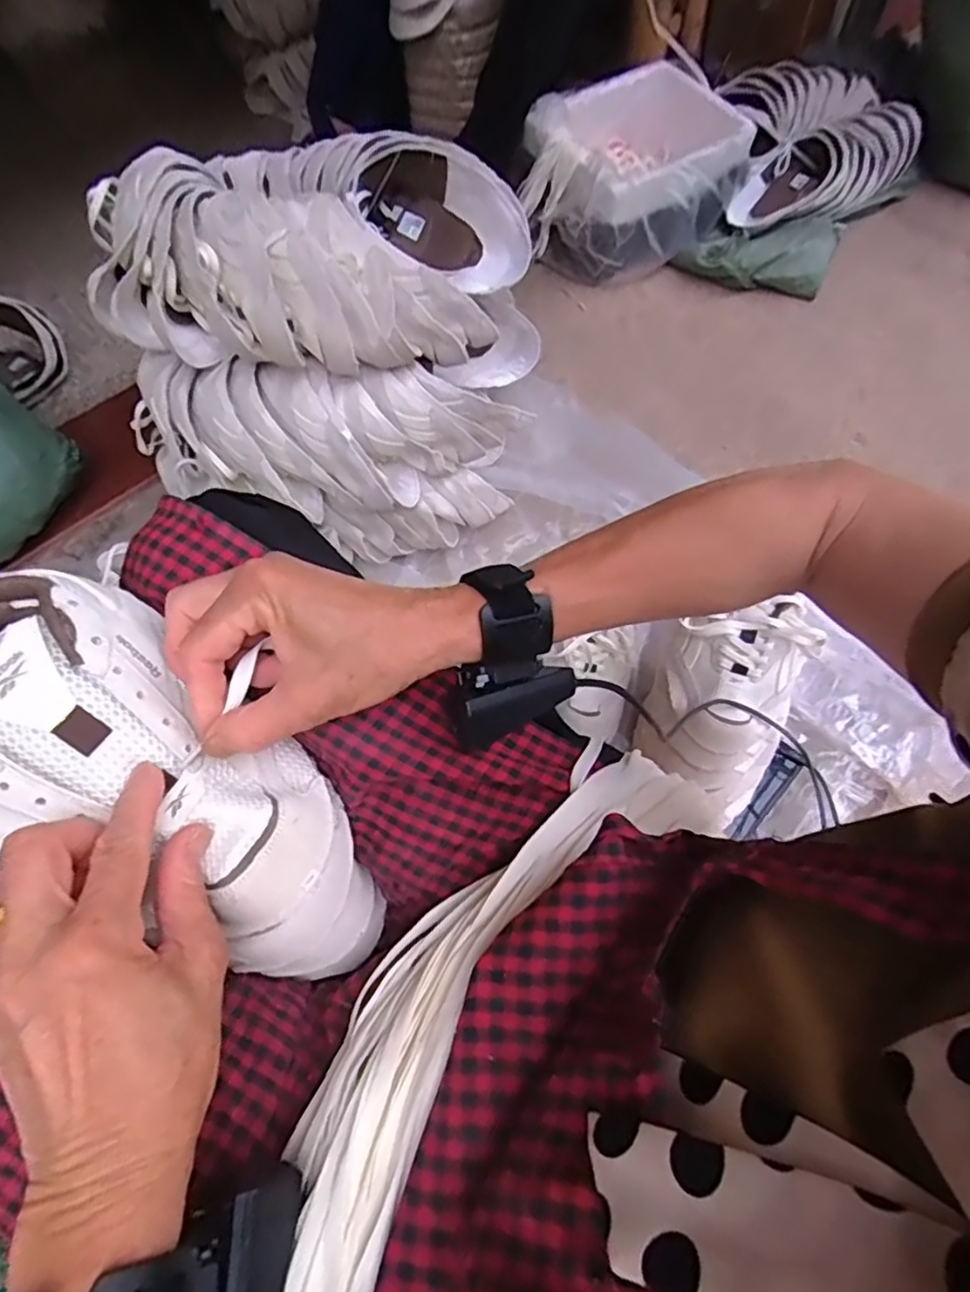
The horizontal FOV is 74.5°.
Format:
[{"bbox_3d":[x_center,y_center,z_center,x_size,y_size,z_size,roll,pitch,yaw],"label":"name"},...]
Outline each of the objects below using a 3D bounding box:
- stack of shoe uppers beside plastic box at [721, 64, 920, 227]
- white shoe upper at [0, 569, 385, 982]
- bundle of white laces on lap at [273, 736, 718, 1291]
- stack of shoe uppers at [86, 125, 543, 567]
[{"bbox_3d":[0.637,-0.956,1.211,0.403,0.171,0.275,-8,57,-2],"label":"stack of shoe uppers beside plastic box"},{"bbox_3d":[-0.153,0.073,0.313,0.271,0.054,0.115,42,63,-16],"label":"white shoe upper"},{"bbox_3d":[-0.007,0.179,0.293,0.110,0.066,0.343,26,62,18],"label":"bundle of white laces on lap"},{"bbox_3d":[-0.182,-0.344,0.781,0.427,0.355,0.369,12,59,11],"label":"stack of shoe uppers"}]

